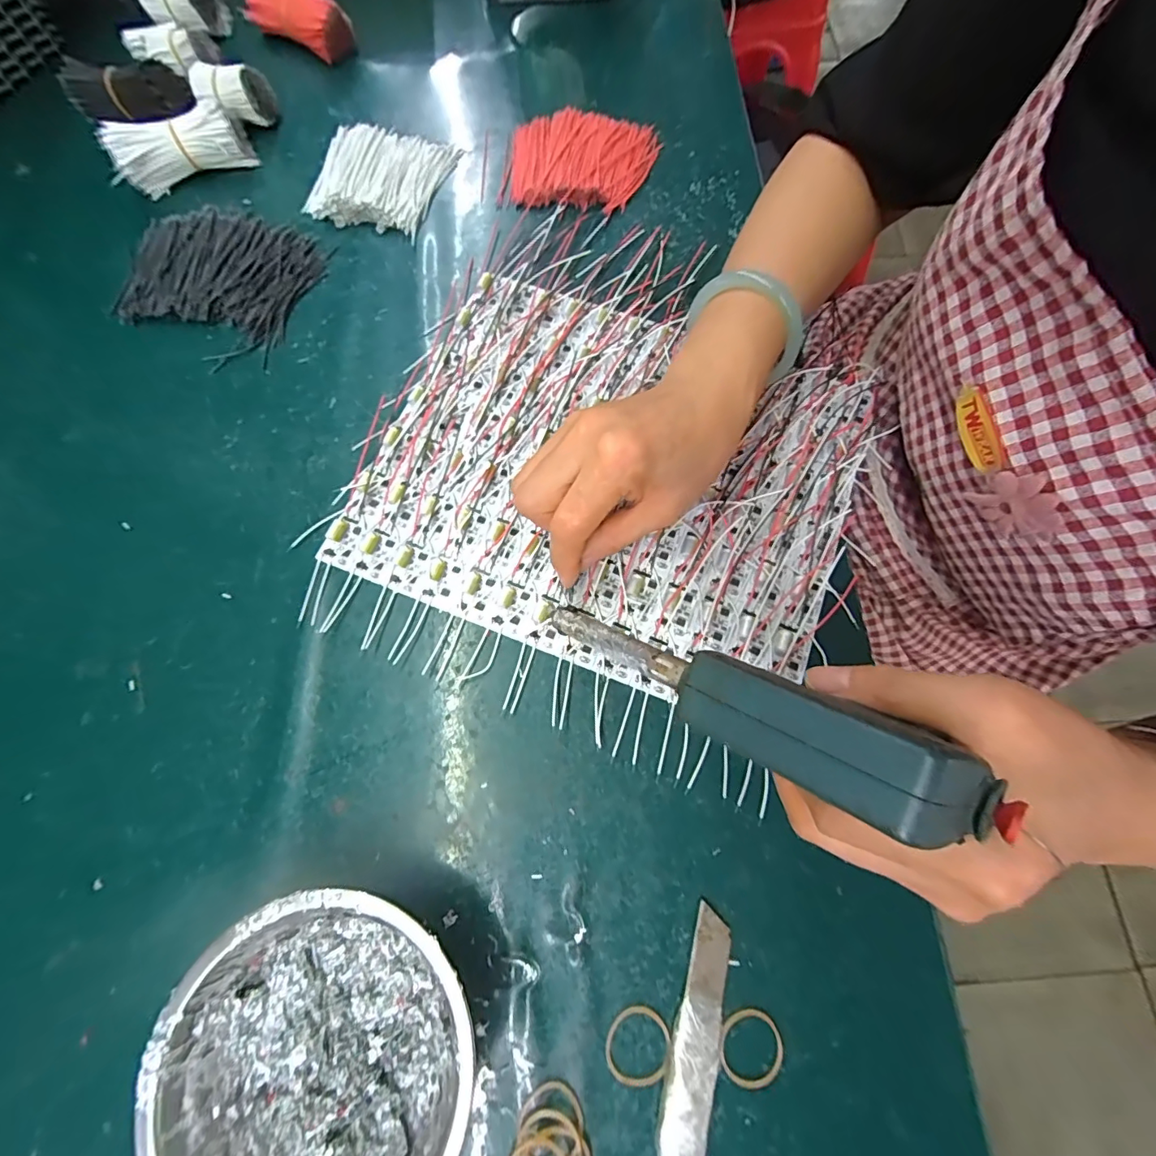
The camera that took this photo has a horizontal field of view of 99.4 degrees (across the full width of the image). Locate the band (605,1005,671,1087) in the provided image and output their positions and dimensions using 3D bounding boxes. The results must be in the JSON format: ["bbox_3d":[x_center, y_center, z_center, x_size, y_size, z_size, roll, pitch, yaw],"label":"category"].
[{"bbox_3d":[0.028,0.218,0.227,0.031,0.004,0.029,0,74,-1],"label":"band"}]

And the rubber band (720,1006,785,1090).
[{"bbox_3d":[0.081,0.219,0.228,0.030,0.004,0.030,0,74,-1],"label":"rubber band"}]

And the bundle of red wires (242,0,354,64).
[{"bbox_3d":[-0.240,-0.479,0.420,0.091,0.036,0.032,23,75,6],"label":"bundle of red wires"}]

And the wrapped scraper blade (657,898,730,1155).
[{"bbox_3d":[0.055,0.213,0.226,0.021,0.011,0.105,17,74,4],"label":"wrapped scraper blade"}]

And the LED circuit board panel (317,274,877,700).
[{"bbox_3d":[0.021,-0.068,0.309,0.283,0.012,0.240,21,74,5],"label":"LED circuit board panel"}]

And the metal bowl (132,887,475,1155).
[{"bbox_3d":[-0.107,0.201,0.209,0.122,0.043,0.121,0,74,-1],"label":"metal bowl"}]

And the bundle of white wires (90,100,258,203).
[{"bbox_3d":[-0.304,-0.329,0.373,0.094,0.032,0.030,-28,76,-8],"label":"bundle of white wires"}]

